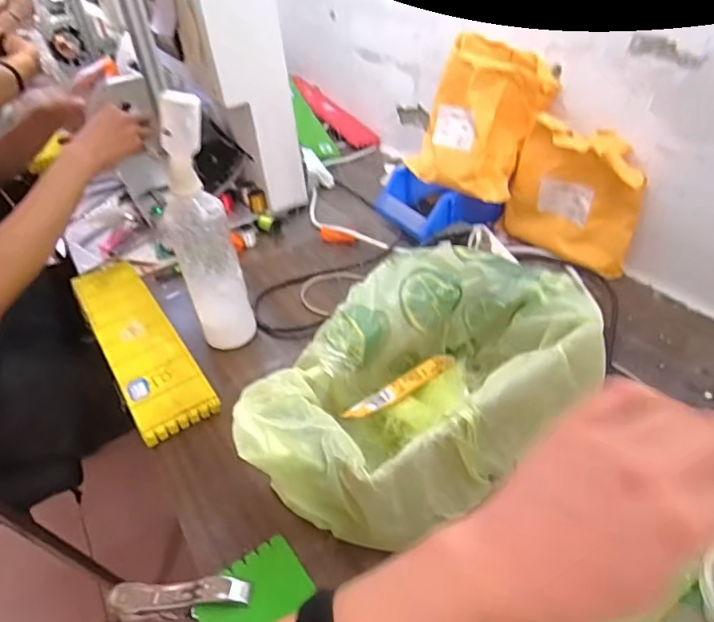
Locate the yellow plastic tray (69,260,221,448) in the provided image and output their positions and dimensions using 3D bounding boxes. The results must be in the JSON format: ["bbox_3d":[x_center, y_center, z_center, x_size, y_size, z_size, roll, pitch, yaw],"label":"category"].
[{"bbox_3d":[-0.272,0.027,0.647,0.083,0.018,0.345,-27,44,-23],"label":"yellow plastic tray"}]

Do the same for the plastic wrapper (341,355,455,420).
[{"bbox_3d":[0.040,0.065,0.465,0.021,0.009,0.130,31,37,33],"label":"plastic wrapper"}]

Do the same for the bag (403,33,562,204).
[{"bbox_3d":[0.163,-0.257,0.713,0.081,0.190,0.173,-15,40,-40],"label":"bag"}]

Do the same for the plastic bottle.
[{"bbox_3d":[-0.164,-0.077,0.556,0.064,0.269,0.053,-21,42,-16],"label":"plastic bottle"}]

